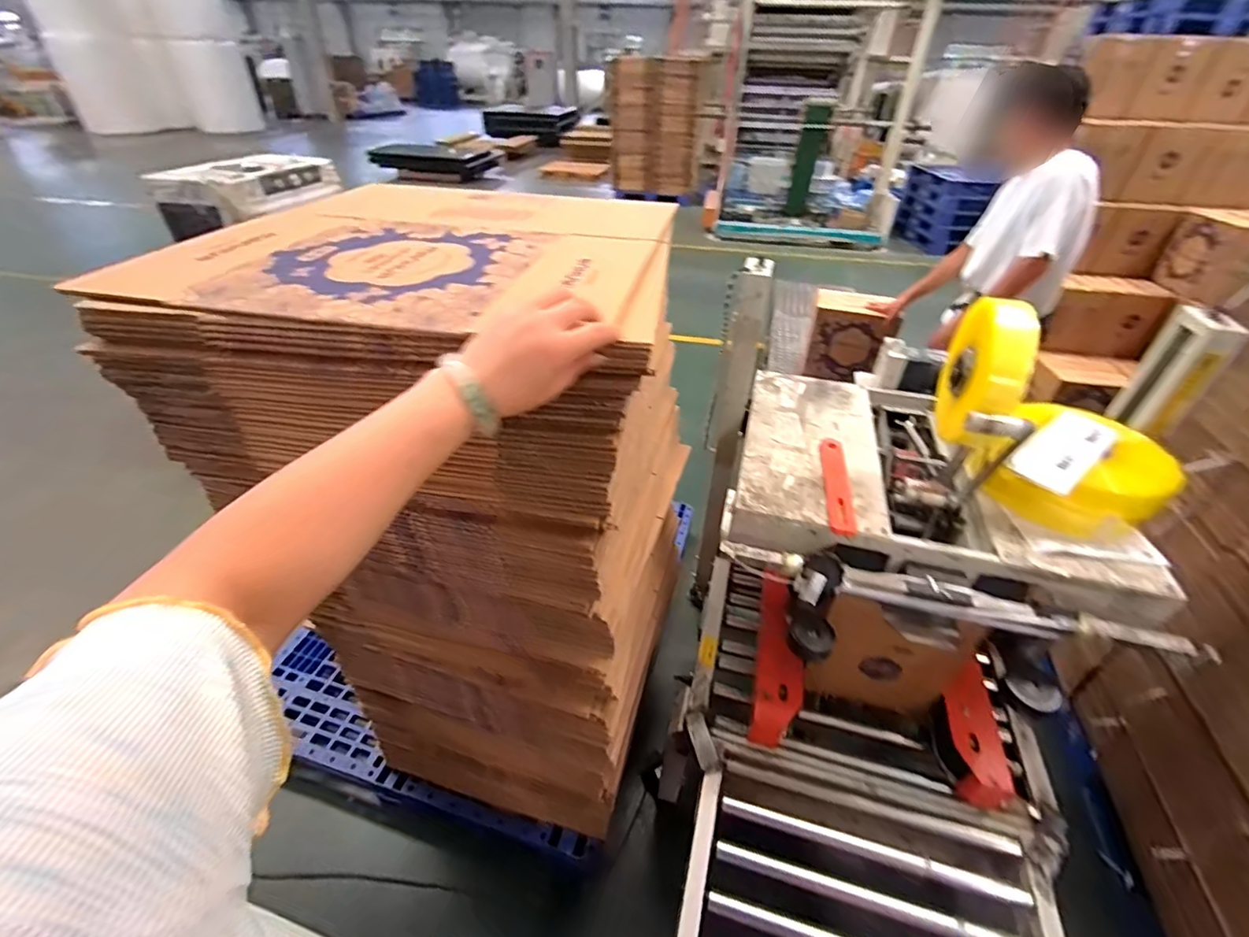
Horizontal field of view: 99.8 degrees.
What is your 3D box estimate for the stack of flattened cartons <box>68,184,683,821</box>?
[{"bbox_3d":[-0.235,0.179,1.059,0.627,1.208,0.515,7,38,5],"label":"stack of flattened cartons"}]

